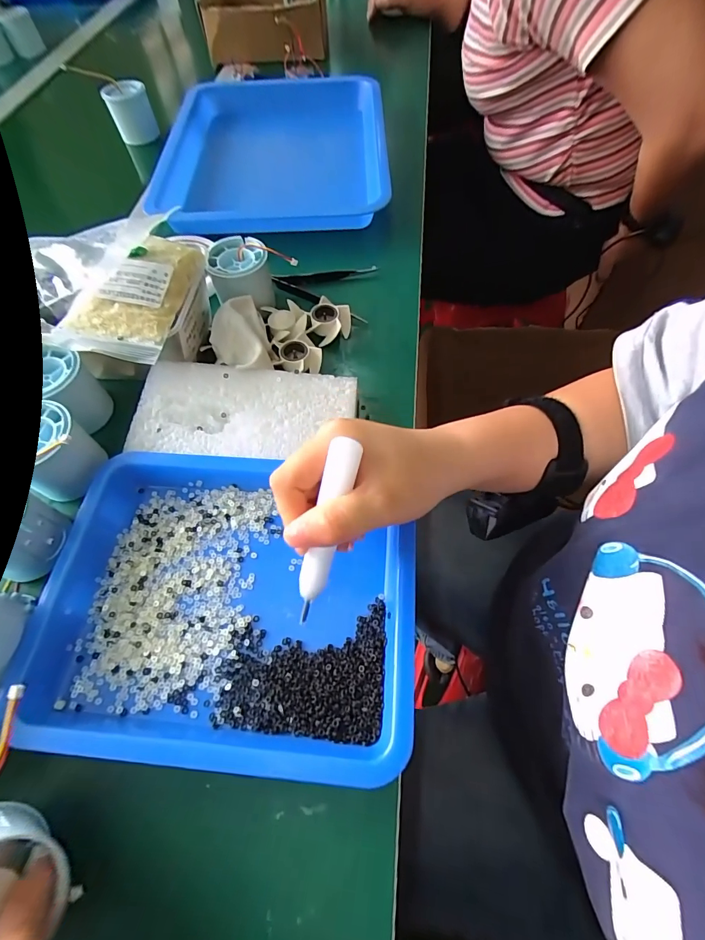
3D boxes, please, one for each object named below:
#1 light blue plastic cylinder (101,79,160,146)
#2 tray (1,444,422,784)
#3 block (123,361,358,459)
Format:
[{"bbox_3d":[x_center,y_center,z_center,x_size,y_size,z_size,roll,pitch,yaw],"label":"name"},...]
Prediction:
[{"bbox_3d":[-0.304,-0.491,0.558,0.053,0.055,0.049,-26,62,-13],"label":"light blue plastic cylinder"},{"bbox_3d":[-0.077,0.075,0.250,0.226,0.027,0.170,4,59,4],"label":"tray"},{"bbox_3d":[-0.080,-0.041,0.309,0.161,0.029,0.076,1,59,3],"label":"block"}]

